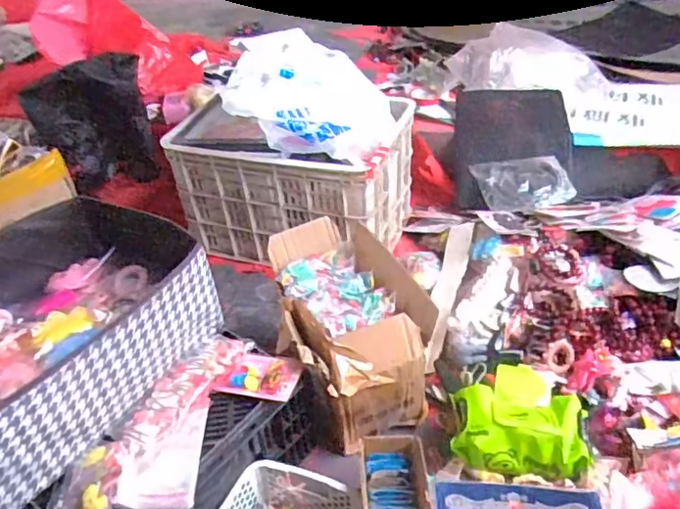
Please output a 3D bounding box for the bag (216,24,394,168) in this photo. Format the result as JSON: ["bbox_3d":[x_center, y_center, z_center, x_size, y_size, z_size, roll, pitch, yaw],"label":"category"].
[{"bbox_3d":[-0.052,-0.334,1.244,0.322,0.171,0.370,0,38,6],"label":"bag"}]

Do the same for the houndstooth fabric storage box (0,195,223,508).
[{"bbox_3d":[-0.433,0.103,0.847,0.360,0.149,0.416,20,44,28],"label":"houndstooth fabric storage box"}]

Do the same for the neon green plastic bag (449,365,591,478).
[{"bbox_3d":[0.282,0.259,0.920,0.201,0.066,0.155,3,39,10],"label":"neon green plastic bag"}]

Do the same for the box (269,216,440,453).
[{"bbox_3d":[0.011,0.123,1.017,0.222,0.219,0.350,-13,39,-10],"label":"box"}]

